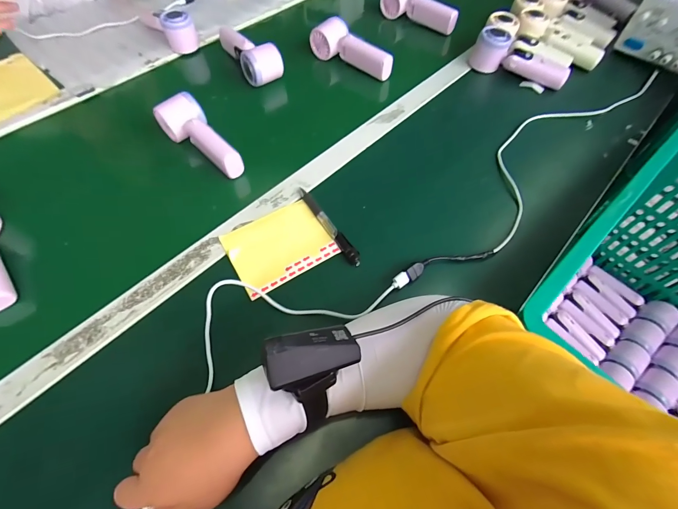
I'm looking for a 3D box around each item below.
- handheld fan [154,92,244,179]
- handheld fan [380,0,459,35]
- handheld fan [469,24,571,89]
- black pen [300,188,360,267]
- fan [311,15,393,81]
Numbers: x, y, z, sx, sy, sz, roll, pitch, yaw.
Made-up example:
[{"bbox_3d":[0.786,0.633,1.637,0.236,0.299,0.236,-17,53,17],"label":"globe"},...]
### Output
[{"bbox_3d":[-0.201,-0.169,0.465,0.061,0.049,0.145,-35,66,-20],"label":"handheld fan"},{"bbox_3d":[0.167,-0.516,0.676,0.057,0.052,0.166,-35,66,-20],"label":"handheld fan"},{"bbox_3d":[0.328,-0.351,0.586,0.173,0.067,0.050,31,64,16],"label":"handheld fan"},{"bbox_3d":[-0.015,-0.039,0.416,0.014,0.010,0.137,-30,64,-18],"label":"black pen"},{"bbox_3d":[0.024,-0.376,0.595,0.169,0.051,0.049,41,67,20],"label":"fan"}]

